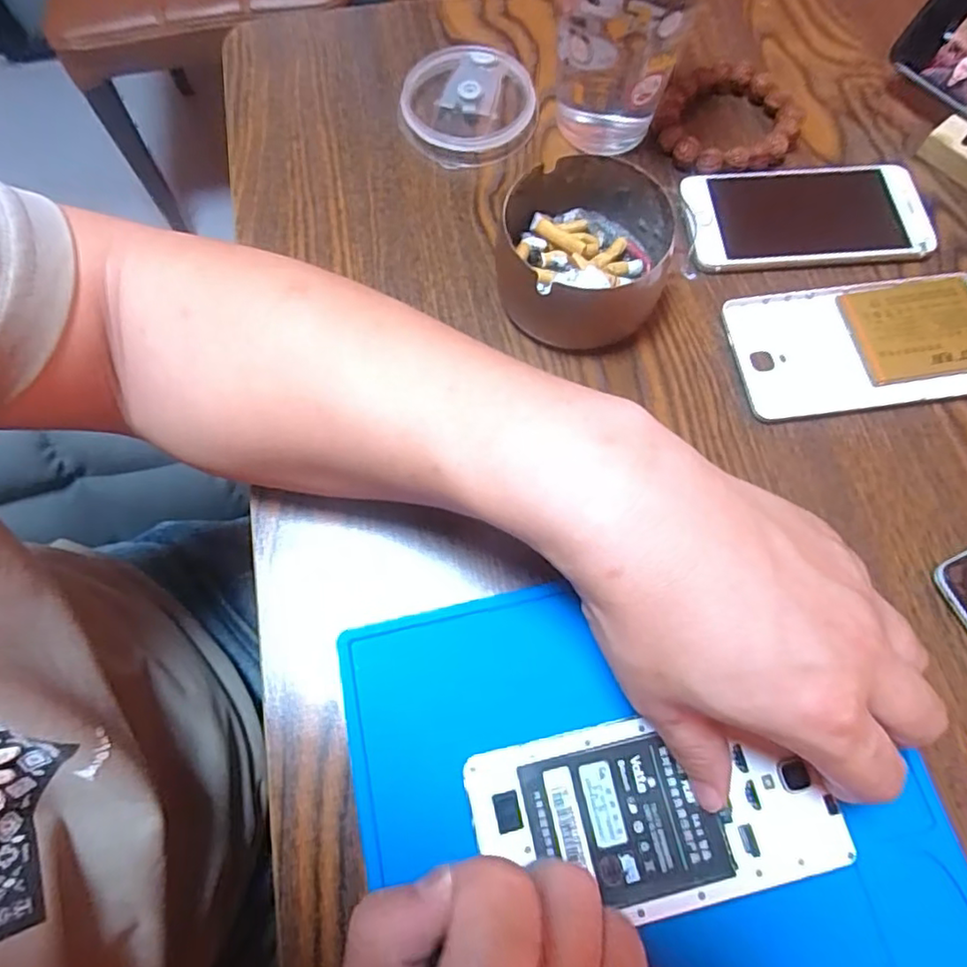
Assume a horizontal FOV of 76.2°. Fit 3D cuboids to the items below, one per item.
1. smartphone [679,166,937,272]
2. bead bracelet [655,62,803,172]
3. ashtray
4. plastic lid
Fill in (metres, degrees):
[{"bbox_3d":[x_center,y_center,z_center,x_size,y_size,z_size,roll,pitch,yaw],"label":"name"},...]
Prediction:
[{"bbox_3d":[0.182,-0.154,0.350,0.131,0.009,0.066,-4,70,-2],"label":"smartphone"},{"bbox_3d":[0.146,-0.219,0.371,0.078,0.020,0.084,0,70,0],"label":"bead bracelet"},{"bbox_3d":[0.051,-0.115,0.318,0.085,0.048,0.087,0,70,0],"label":"ashtray"},{"bbox_3d":[-0.010,-0.231,0.376,0.081,0.017,0.075,-1,70,-1],"label":"plastic lid"}]

